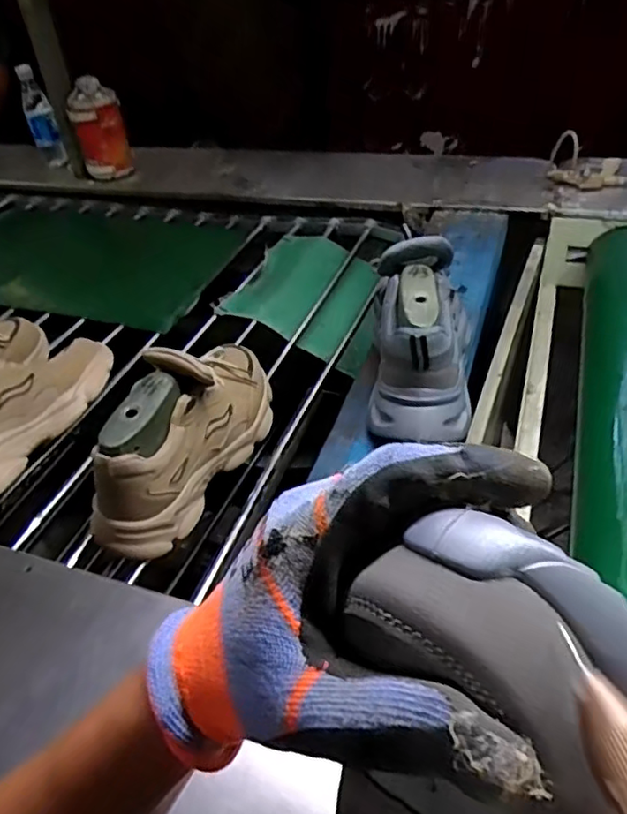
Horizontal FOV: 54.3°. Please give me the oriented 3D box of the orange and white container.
[{"bbox_3d":[-0.436,-0.556,1.260,0.103,0.199,0.102,-17,43,-11],"label":"orange and white container"}]

